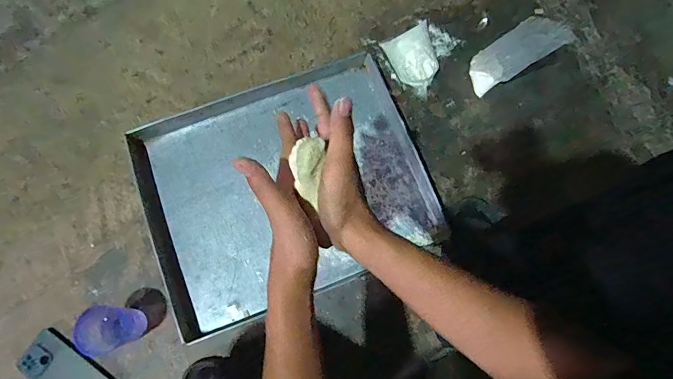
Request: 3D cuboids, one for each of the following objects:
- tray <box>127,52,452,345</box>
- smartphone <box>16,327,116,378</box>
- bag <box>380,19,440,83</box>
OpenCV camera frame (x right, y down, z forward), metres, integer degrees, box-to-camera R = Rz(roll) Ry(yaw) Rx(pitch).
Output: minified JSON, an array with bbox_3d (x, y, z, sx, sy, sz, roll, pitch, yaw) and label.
[{"bbox_3d":[-0.100,-0.017,0.770,0.529,0.041,0.438,-21,76,-6],"label":"tray"},{"bbox_3d":[-0.475,0.325,0.695,0.180,0.013,0.083,31,77,8],"label":"smartphone"},{"bbox_3d":[0.162,-0.288,0.836,0.101,0.062,0.137,-13,75,-4],"label":"bag"}]

